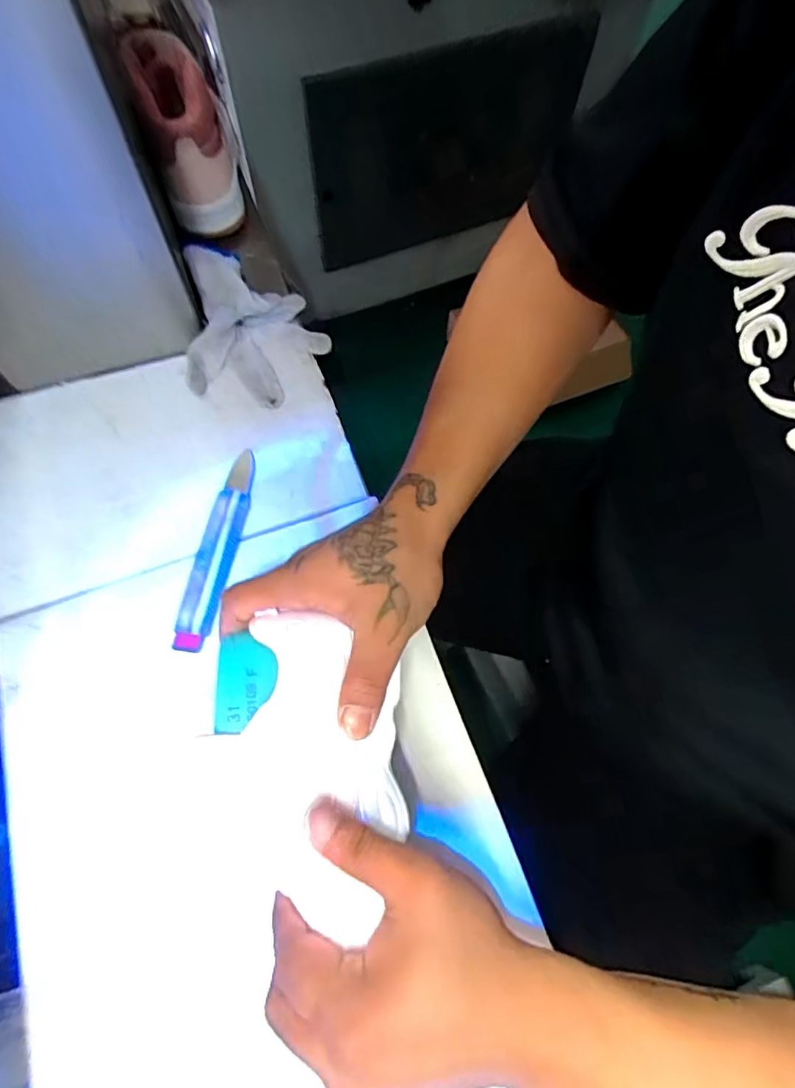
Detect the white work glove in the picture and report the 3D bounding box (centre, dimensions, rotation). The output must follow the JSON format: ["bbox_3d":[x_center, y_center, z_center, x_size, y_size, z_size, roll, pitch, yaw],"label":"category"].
[{"bbox_3d":[-0.126,-0.200,0.494,0.116,0.031,0.166,-6,67,-5],"label":"white work glove"}]

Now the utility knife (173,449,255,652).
[{"bbox_3d":[-0.136,0.000,0.417,0.028,0.016,0.163,10,67,2],"label":"utility knife"}]

